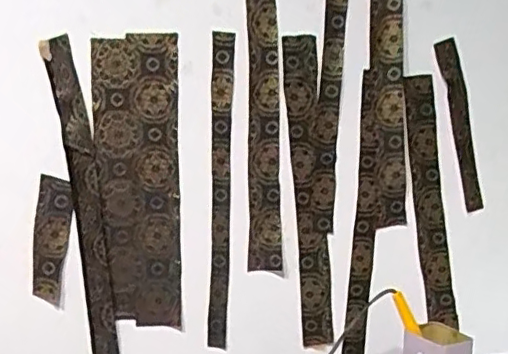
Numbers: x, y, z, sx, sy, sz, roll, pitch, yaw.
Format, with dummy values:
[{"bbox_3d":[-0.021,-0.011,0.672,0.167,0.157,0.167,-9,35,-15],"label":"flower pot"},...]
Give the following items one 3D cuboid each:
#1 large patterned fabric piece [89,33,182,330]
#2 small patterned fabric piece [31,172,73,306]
[{"bbox_3d":[-0.165,0.010,0.865,0.115,0.403,0.008,-1,6,-8],"label":"large patterned fabric piece"},{"bbox_3d":[-0.283,0.089,0.859,0.050,0.176,0.007,9,6,4],"label":"small patterned fabric piece"}]

